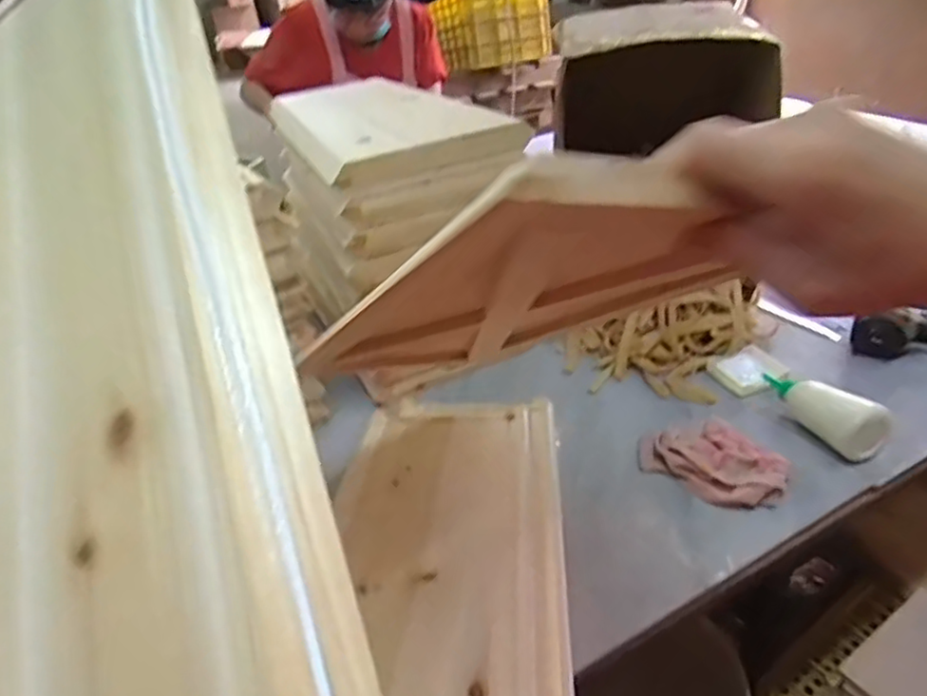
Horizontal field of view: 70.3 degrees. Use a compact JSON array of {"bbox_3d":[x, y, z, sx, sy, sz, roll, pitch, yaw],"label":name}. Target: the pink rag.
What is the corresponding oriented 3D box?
[{"bbox_3d":[0.279,0.121,0.725,0.141,0.033,0.106,25,44,38],"label":"pink rag"}]

